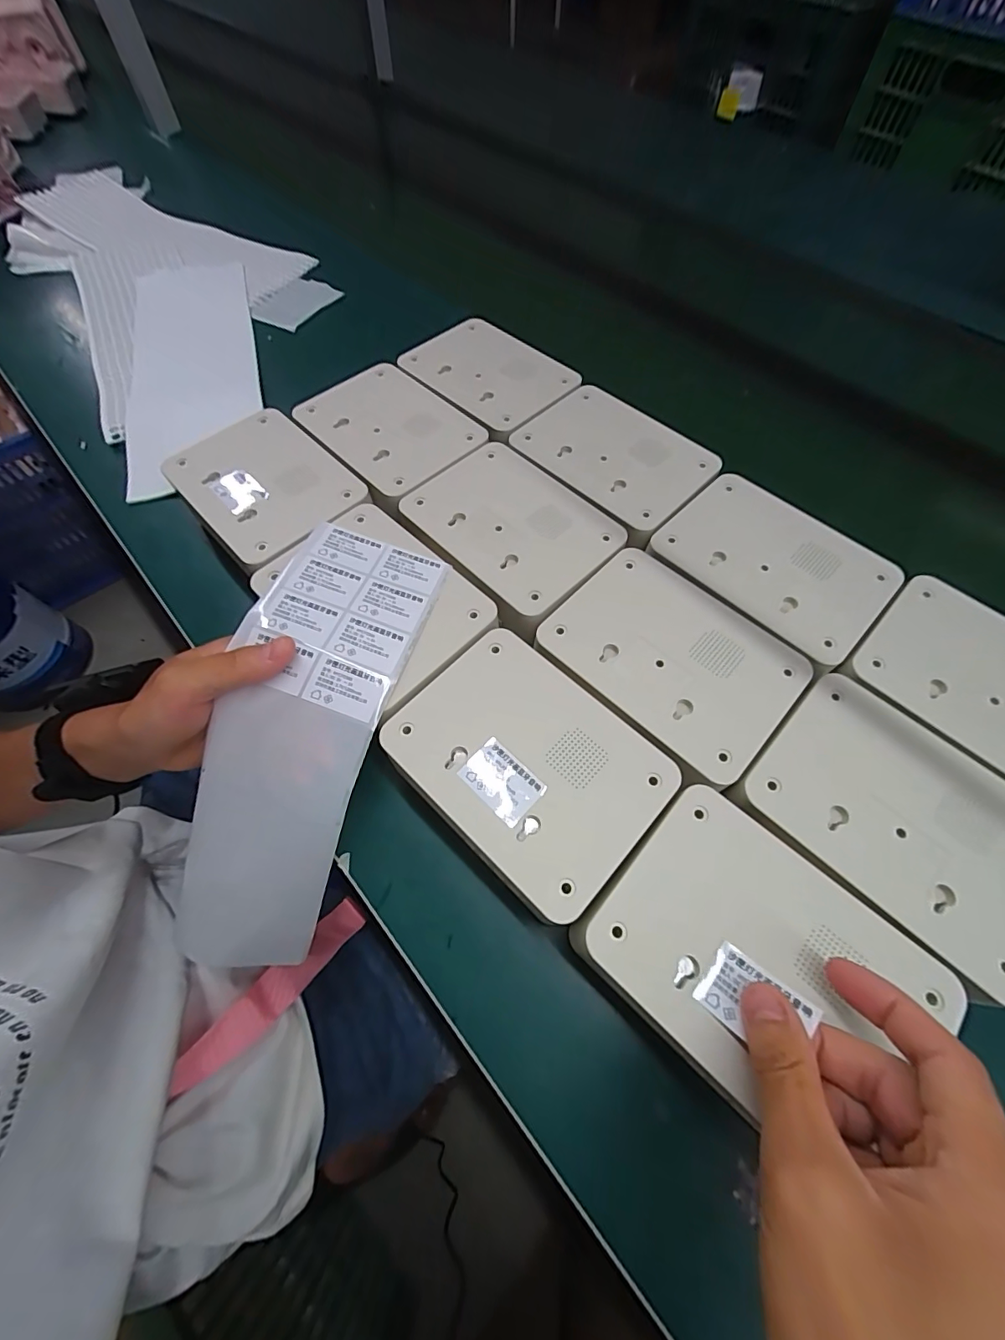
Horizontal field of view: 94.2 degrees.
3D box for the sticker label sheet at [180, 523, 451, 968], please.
[{"bbox_3d":[-0.123,0.046,0.281,0.089,0.049,0.273,18,86,9],"label":"sticker label sheet"}]

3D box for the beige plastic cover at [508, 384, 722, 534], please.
[{"bbox_3d":[0.086,-0.170,0.361,0.138,0.006,0.098,40,71,17],"label":"beige plastic cover"}]

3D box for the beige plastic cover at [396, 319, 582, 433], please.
[{"bbox_3d":[-0.010,-0.263,0.407,0.137,0.007,0.102,41,71,17],"label":"beige plastic cover"}]

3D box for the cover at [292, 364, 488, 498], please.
[{"bbox_3d":[-0.090,-0.199,0.375,0.100,0.004,0.135,-42,71,-17],"label":"cover"}]

